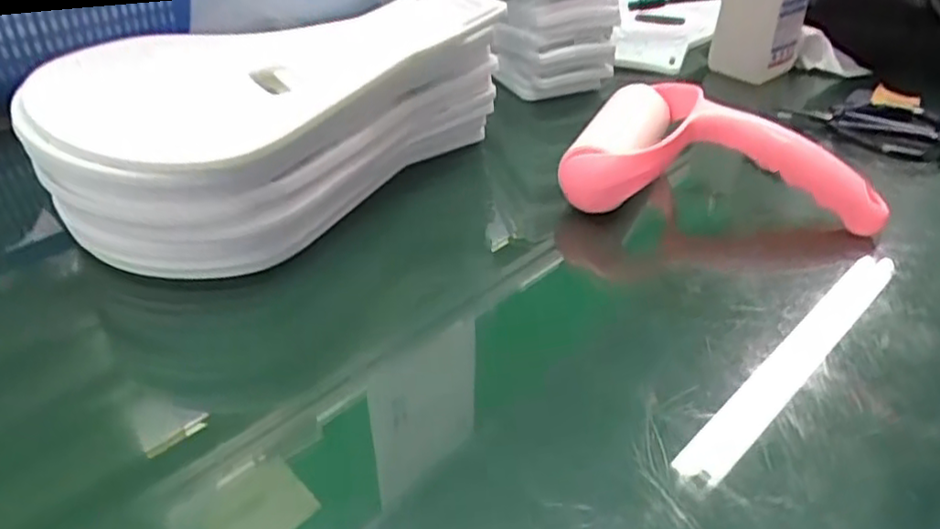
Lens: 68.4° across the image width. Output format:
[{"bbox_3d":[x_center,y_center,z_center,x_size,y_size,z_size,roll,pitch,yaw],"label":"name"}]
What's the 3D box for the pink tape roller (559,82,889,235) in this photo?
[{"bbox_3d":[0.138,-0.074,0.422,0.166,0.048,0.110,4,38,4],"label":"pink tape roller"}]

